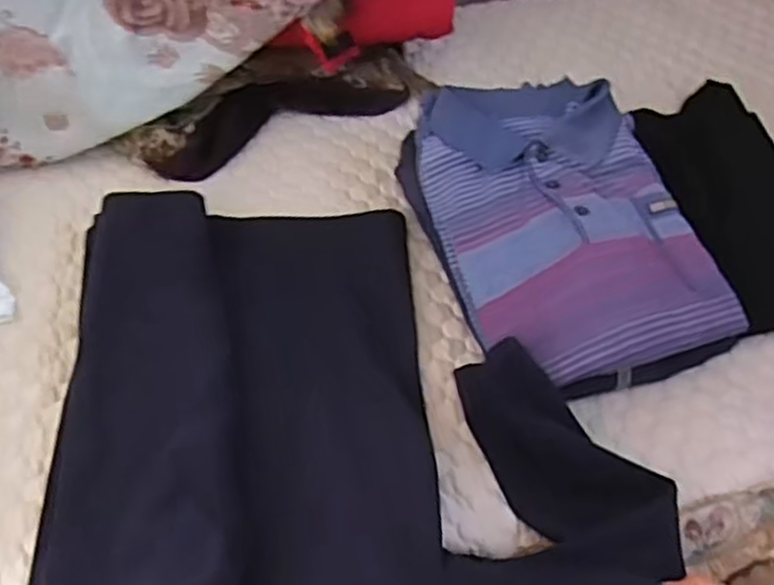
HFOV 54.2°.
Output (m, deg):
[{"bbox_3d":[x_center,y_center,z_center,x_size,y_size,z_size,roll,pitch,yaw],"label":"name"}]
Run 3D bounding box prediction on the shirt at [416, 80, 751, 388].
[{"bbox_3d":[0.158,-0.073,0.703,0.215,0.055,0.312,-10,56,-12],"label":"shirt"}]

